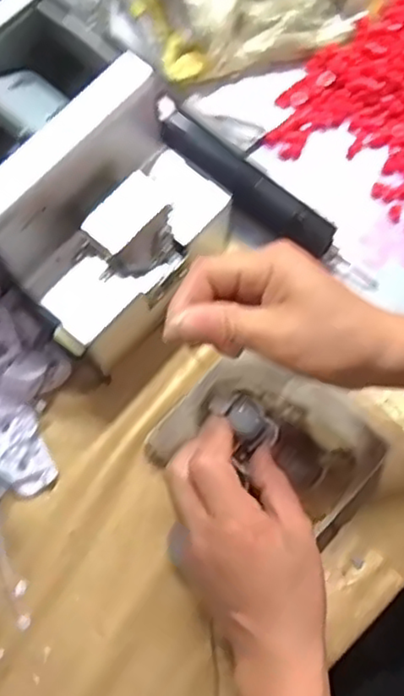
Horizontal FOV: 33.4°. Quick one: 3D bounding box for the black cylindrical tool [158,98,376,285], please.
[{"bbox_3d":[0.044,-0.102,0.459,0.185,0.019,0.031,38,75,-5],"label":"black cylindrical tool"}]

